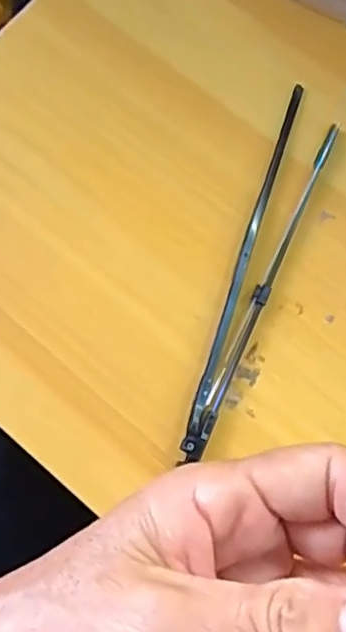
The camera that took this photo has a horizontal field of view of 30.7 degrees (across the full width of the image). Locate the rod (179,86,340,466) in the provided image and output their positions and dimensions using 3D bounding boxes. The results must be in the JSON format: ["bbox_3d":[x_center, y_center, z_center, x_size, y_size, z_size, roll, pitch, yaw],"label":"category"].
[{"bbox_3d":[0.040,-0.021,0.284,0.024,0.006,0.179,19,80,3],"label":"rod"}]

